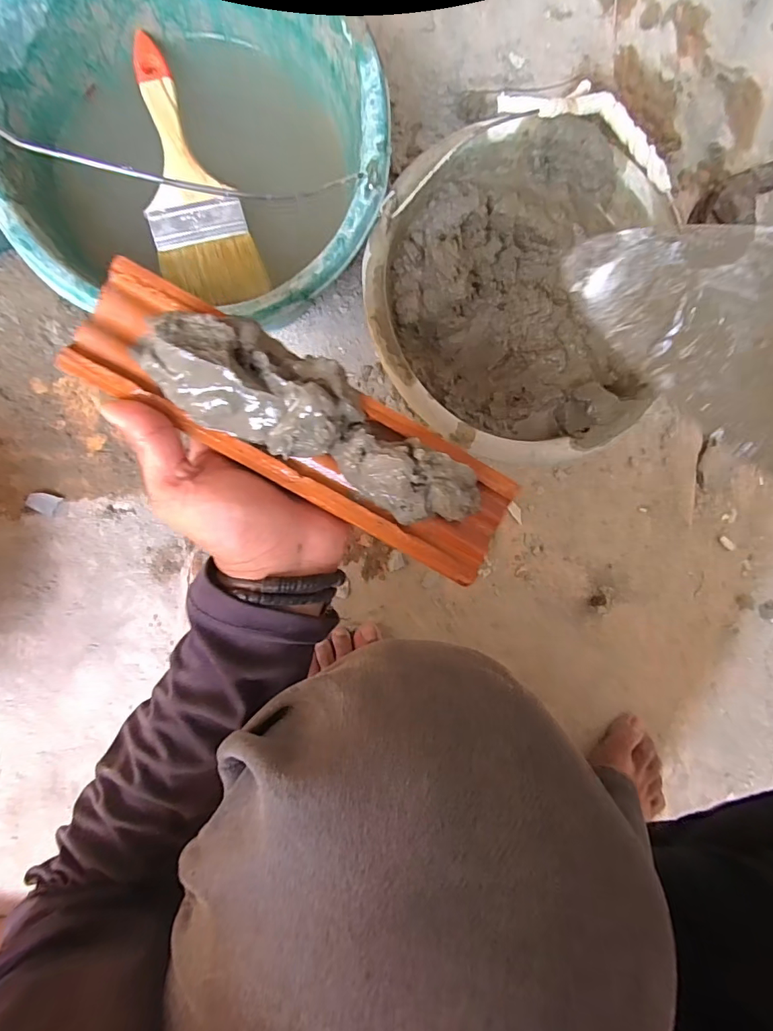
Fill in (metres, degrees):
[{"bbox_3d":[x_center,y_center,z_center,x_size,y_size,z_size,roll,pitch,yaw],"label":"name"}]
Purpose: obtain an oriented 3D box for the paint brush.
[{"bbox_3d":[-0.158,-0.257,0.353,0.071,0.017,0.187,-21,92,-7],"label":"paint brush"}]

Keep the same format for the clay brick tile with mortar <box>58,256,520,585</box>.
[{"bbox_3d":[-0.040,-0.044,0.223,0.227,0.043,0.061,29,86,-8],"label":"clay brick tile with mortar"}]

